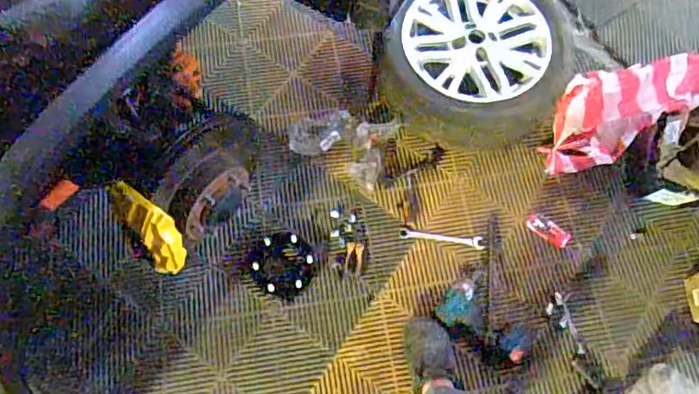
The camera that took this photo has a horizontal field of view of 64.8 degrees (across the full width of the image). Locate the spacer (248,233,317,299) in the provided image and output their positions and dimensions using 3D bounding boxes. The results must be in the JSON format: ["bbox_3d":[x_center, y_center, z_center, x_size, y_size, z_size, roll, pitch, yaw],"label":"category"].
[{"bbox_3d":[-0.172,0.168,1.433,0.162,0.030,0.168,1,68,-2],"label":"spacer"}]

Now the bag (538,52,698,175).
[{"bbox_3d":[0.708,-0.246,1.470,0.443,0.089,0.239,-33,68,25],"label":"bag"}]

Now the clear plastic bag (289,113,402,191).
[{"bbox_3d":[-0.025,-0.173,1.545,0.285,0.045,0.209,23,69,7],"label":"clear plastic bag"}]

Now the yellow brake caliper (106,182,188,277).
[{"bbox_3d":[-0.374,0.065,1.058,0.078,0.236,0.074,-31,36,-13],"label":"yellow brake caliper"}]

